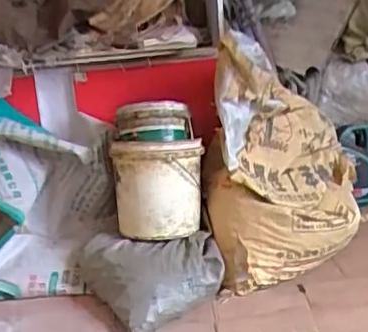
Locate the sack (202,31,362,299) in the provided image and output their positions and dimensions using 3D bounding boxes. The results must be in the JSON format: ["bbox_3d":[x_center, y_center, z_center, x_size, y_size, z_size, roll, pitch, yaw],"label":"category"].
[{"bbox_3d":[0.287,-0.033,1.707,0.445,0.547,0.625,-1,18,8],"label":"sack"}]

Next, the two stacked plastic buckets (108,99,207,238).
[{"bbox_3d":[-0.074,0.005,1.635,0.248,0.330,0.238,-4,17,0],"label":"two stacked plastic buckets"}]

